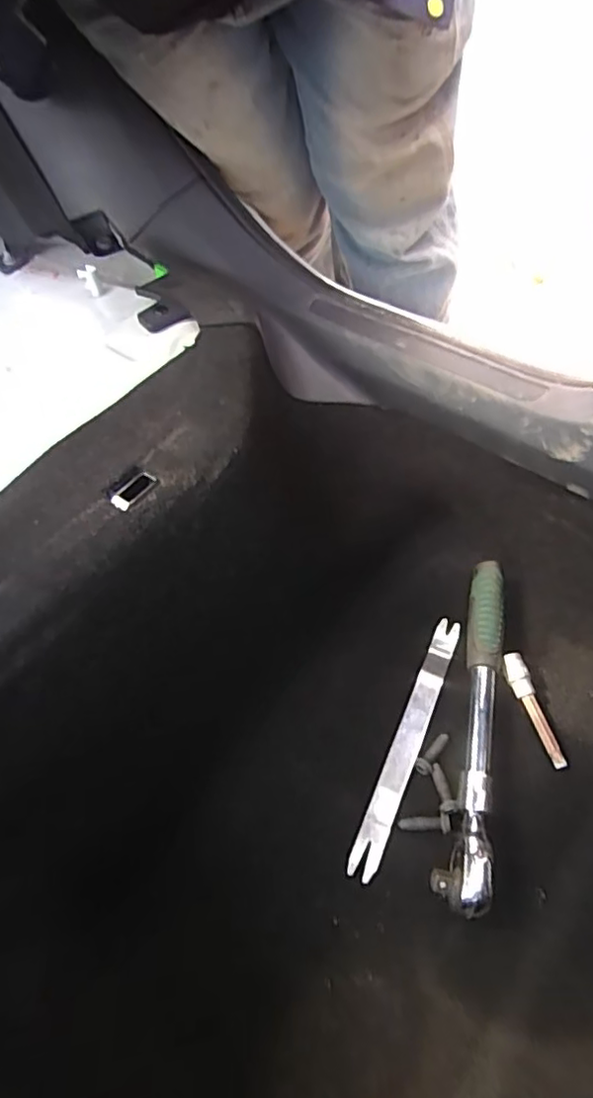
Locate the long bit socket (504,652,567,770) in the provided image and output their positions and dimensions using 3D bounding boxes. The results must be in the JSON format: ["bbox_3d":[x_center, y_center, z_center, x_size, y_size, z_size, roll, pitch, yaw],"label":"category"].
[{"bbox_3d":[0.205,0.139,0.510,0.017,0.016,0.100,-11,54,-4],"label":"long bit socket"}]

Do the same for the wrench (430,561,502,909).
[{"bbox_3d":[0.156,0.142,0.502,0.039,0.033,0.294,12,56,11],"label":"wrench"}]

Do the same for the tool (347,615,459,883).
[{"bbox_3d":[0.098,0.162,0.505,0.021,0.011,0.229,20,58,17],"label":"tool"}]

